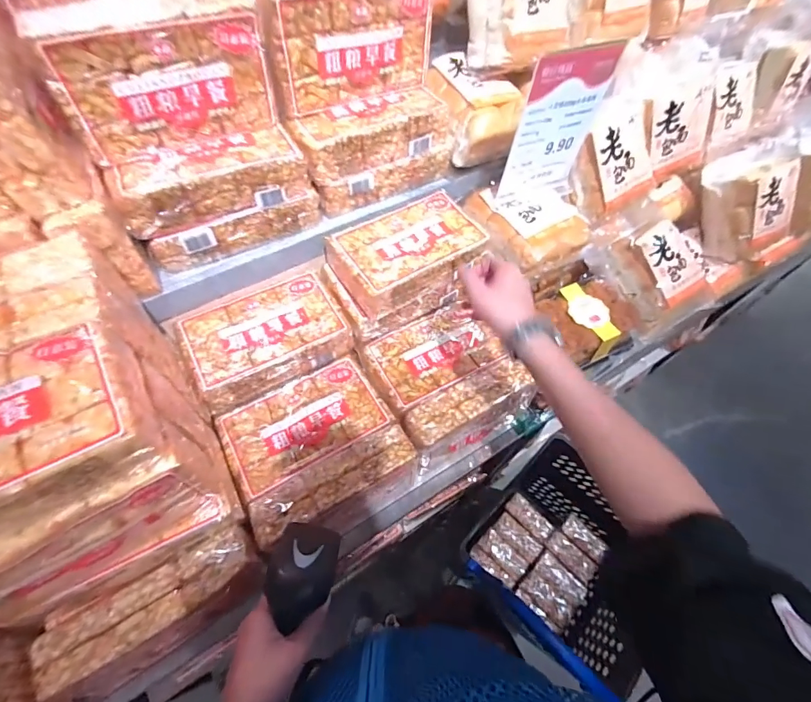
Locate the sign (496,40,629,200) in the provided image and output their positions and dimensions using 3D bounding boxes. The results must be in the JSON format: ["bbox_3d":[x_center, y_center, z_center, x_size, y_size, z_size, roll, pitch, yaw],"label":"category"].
[{"bbox_3d":[0.225,-0.325,0.603,0.146,0.207,0.012,-20,61,-17],"label":"sign"}]

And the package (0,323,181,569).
[{"bbox_3d":[-0.347,0.084,0.339,0.233,0.080,0.152,-31,66,-20],"label":"package"}]

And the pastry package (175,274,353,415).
[{"bbox_3d":[-0.215,-0.024,0.641,0.232,0.061,0.145,-26,64,-18],"label":"pastry package"}]

